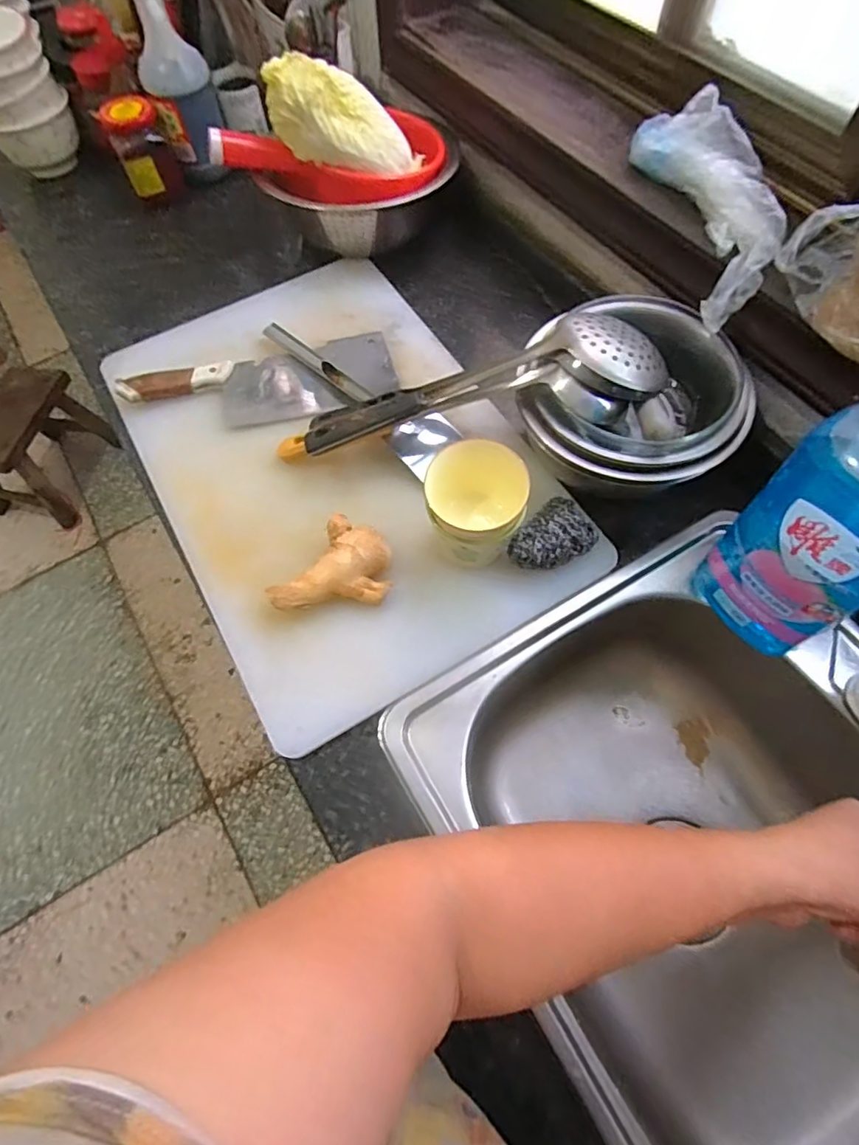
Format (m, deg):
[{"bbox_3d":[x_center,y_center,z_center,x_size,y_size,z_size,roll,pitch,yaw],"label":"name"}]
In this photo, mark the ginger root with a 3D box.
[{"bbox_3d":[-0.082,0.006,0.508,0.080,0.041,0.110,35,71,17],"label":"ginger root"}]

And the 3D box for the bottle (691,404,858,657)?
[{"bbox_3d":[0.285,-0.035,0.384,0.072,0.288,0.109,-38,69,-14],"label":"bottle"}]

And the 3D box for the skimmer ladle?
[{"bbox_3d":[0.025,-0.165,0.532,0.374,0.058,0.081,-12,63,12],"label":"skimmer ladle"}]

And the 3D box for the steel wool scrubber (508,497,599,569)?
[{"bbox_3d":[0.116,-0.032,0.509,0.055,0.020,0.082,38,72,18],"label":"steel wool scrubber"}]

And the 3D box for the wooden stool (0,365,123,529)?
[{"bbox_3d":[-1.031,-0.334,1.465,0.237,0.259,0.326,14,65,8],"label":"wooden stool"}]

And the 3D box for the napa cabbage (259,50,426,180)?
[{"bbox_3d":[-0.095,-0.508,0.641,0.184,0.076,0.067,7,60,-29],"label":"napa cabbage"}]

